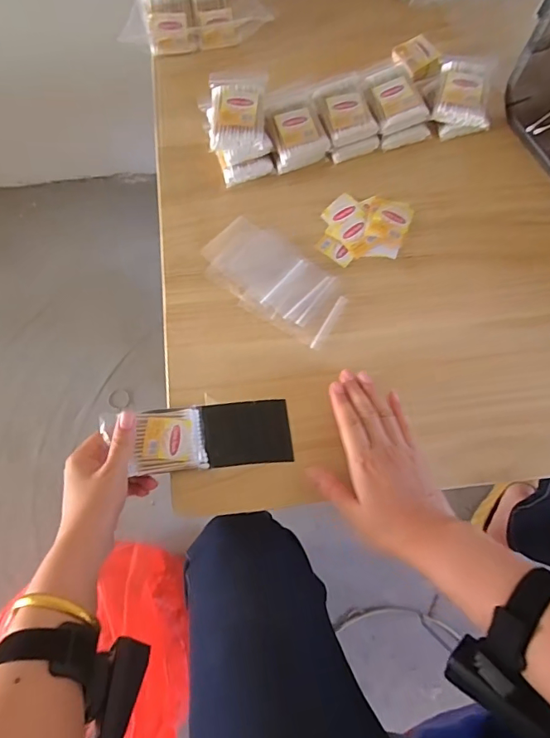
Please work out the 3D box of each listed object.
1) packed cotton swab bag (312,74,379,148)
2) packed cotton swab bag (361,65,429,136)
[{"bbox_3d":[0.079,-0.298,0.545,0.059,0.014,0.085,-18,74,-5],"label":"packed cotton swab bag"},{"bbox_3d":[0.136,-0.315,0.548,0.058,0.015,0.080,-20,78,0],"label":"packed cotton swab bag"}]

